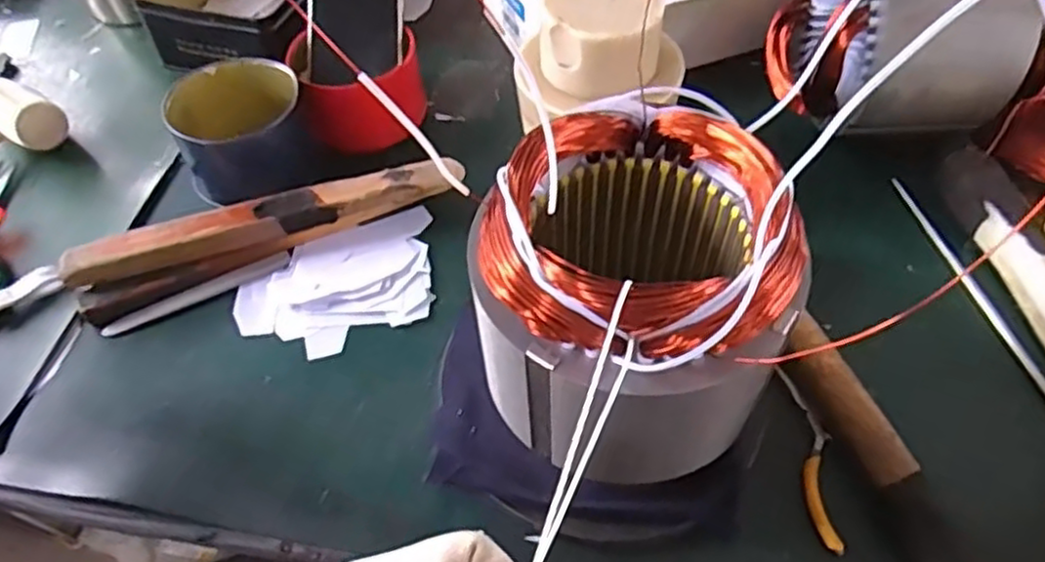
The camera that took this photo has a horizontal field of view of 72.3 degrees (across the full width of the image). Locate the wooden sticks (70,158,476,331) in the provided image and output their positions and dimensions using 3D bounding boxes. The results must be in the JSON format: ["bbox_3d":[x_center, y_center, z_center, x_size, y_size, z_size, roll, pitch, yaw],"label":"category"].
[{"bbox_3d":[-0.180,-0.040,0.516,0.272,0.033,0.044,-22,56,-13],"label":"wooden sticks"}]

